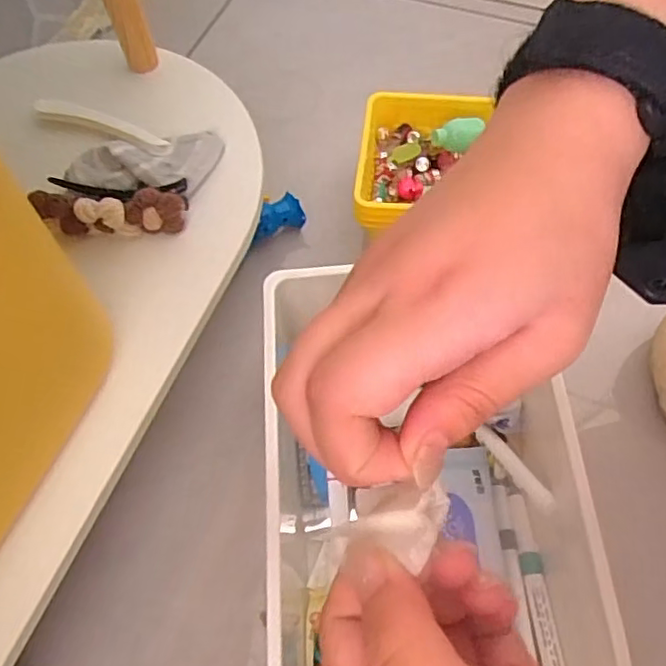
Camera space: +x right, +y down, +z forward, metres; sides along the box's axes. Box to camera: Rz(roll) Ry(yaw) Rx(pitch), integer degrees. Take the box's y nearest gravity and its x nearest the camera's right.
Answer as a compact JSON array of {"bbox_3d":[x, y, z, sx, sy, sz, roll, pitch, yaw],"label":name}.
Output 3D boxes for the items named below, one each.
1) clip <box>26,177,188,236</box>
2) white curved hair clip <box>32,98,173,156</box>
[{"bbox_3d":[-0.140,-0.084,0.391,0.088,0.031,0.039,-5,64,0],"label":"clip"},{"bbox_3d":[-0.166,-0.150,0.440,0.117,0.012,0.021,22,67,12],"label":"white curved hair clip"}]

